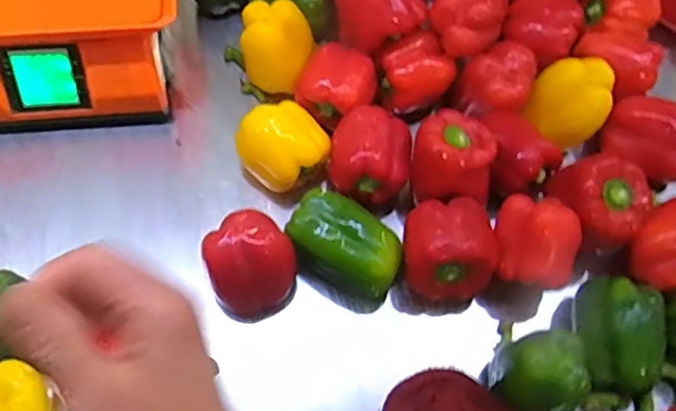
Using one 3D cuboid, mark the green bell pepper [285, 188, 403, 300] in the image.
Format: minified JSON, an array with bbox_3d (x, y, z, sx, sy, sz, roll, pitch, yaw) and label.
[{"bbox_3d":[0.006,0.037,0.579,0.109,0.057,0.063,28,64,11],"label":"green bell pepper"}]

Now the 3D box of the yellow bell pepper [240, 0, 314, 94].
[{"bbox_3d":[-0.068,-0.176,0.669,0.077,0.075,0.063,6,62,-1],"label":"yellow bell pepper"}]

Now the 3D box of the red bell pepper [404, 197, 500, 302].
[{"bbox_3d":[0.104,0.039,0.574,0.081,0.068,0.079,0,62,-3],"label":"red bell pepper"}]

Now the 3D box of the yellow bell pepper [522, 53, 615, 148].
[{"bbox_3d":[0.245,-0.111,0.643,0.077,0.064,0.071,1,62,-3],"label":"yellow bell pepper"}]

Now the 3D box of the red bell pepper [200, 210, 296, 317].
[{"bbox_3d":[-0.080,0.052,0.562,0.077,0.072,0.074,-27,67,-16],"label":"red bell pepper"}]

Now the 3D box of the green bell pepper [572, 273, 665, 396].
[{"bbox_3d":[0.253,0.111,0.542,0.070,0.057,0.097,12,62,3],"label":"green bell pepper"}]

